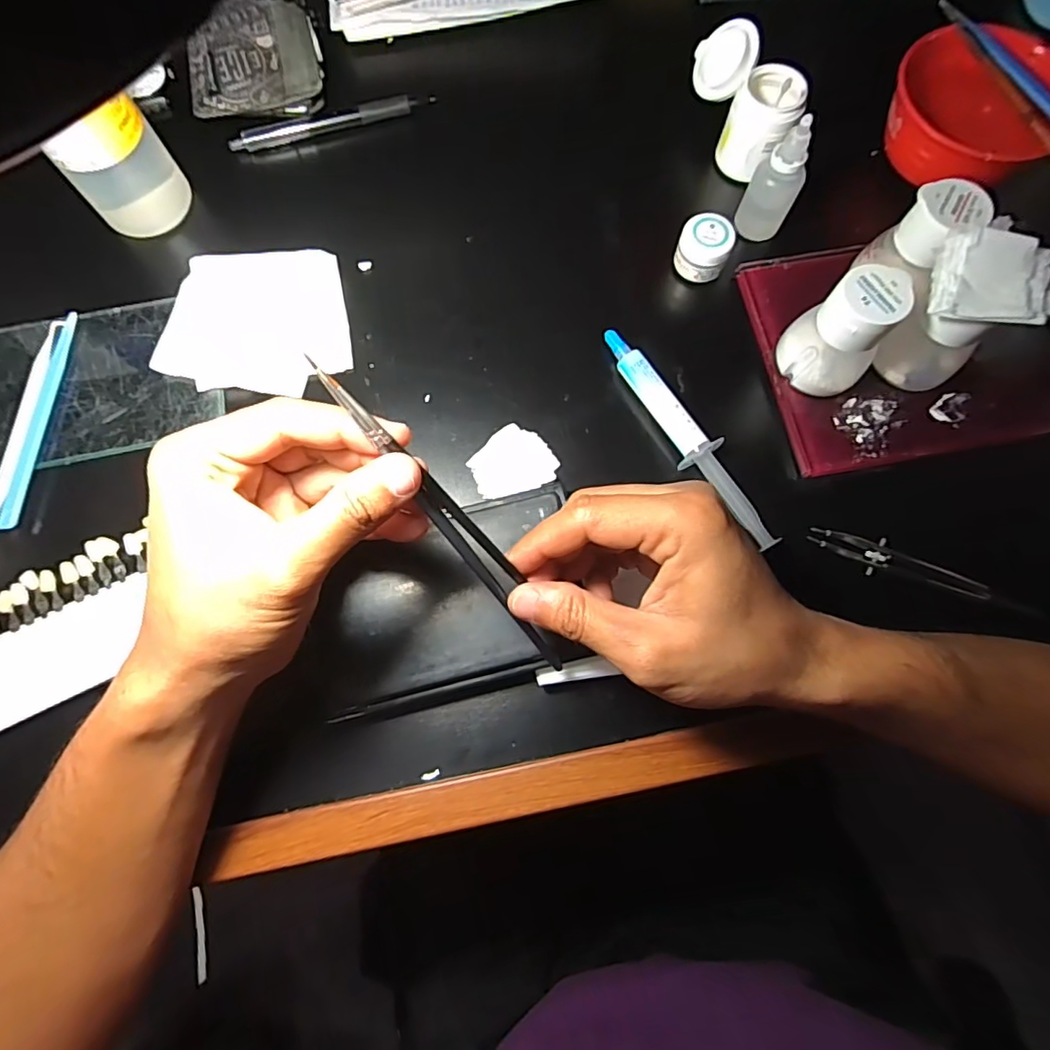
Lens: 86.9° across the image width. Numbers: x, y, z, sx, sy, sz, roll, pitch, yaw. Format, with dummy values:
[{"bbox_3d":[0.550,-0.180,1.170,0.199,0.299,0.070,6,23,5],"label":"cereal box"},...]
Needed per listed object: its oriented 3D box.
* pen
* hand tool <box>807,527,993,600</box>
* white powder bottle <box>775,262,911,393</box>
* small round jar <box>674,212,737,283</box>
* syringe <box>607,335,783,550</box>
[{"bbox_3d":[-0.139,-0.292,0.400,0.146,0.014,0.013,-15,76,-5],"label":"pen"},{"bbox_3d":[0.206,0.021,0.310,0.096,0.011,0.016,17,76,4],"label":"hand tool"},{"bbox_3d":[0.178,-0.107,0.309,0.046,0.063,0.048,-34,79,-9],"label":"white powder bottle"},{"bbox_3d":[0.115,-0.179,0.360,0.033,0.029,0.031,0,76,-1],"label":"small round jar"},{"bbox_3d":[0.095,-0.053,0.331,0.022,0.019,0.158,-35,79,-9],"label":"syringe"}]

